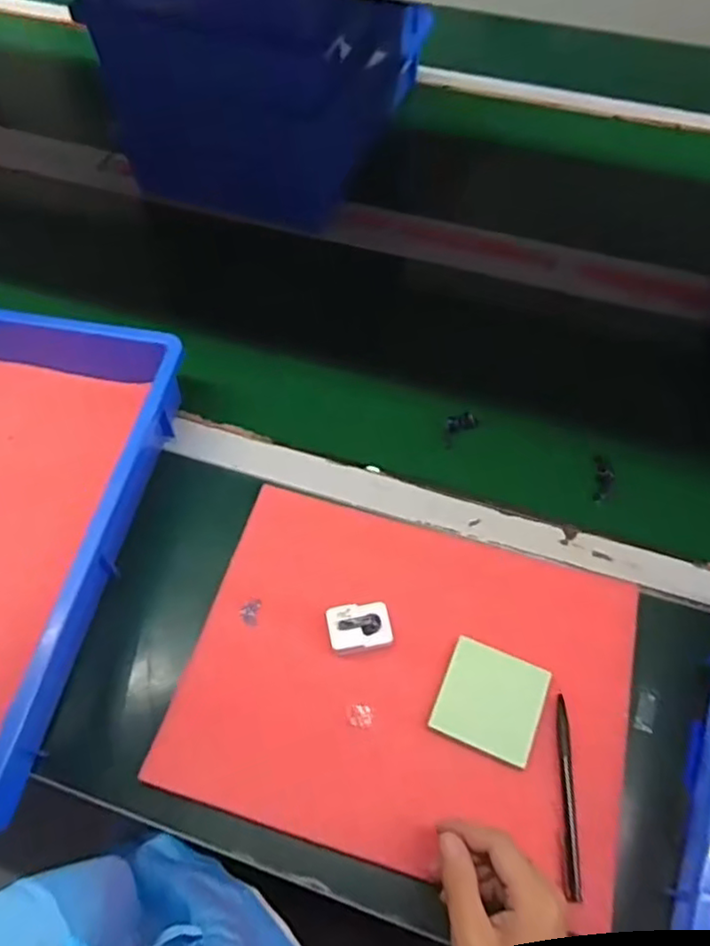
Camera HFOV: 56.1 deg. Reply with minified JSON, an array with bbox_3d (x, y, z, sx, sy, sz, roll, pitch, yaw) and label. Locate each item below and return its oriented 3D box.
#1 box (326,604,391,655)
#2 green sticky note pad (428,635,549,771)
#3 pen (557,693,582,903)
[{"bbox_3d":[0.004,0.127,0.547,0.050,0.017,0.034,-8,59,-5],"label":"box"},{"bbox_3d":[0.106,0.177,0.520,0.075,0.010,0.074,20,61,12],"label":"green sticky note pad"},{"bbox_3d":[0.156,0.235,0.490,0.013,0.007,0.134,5,59,3],"label":"pen"}]

